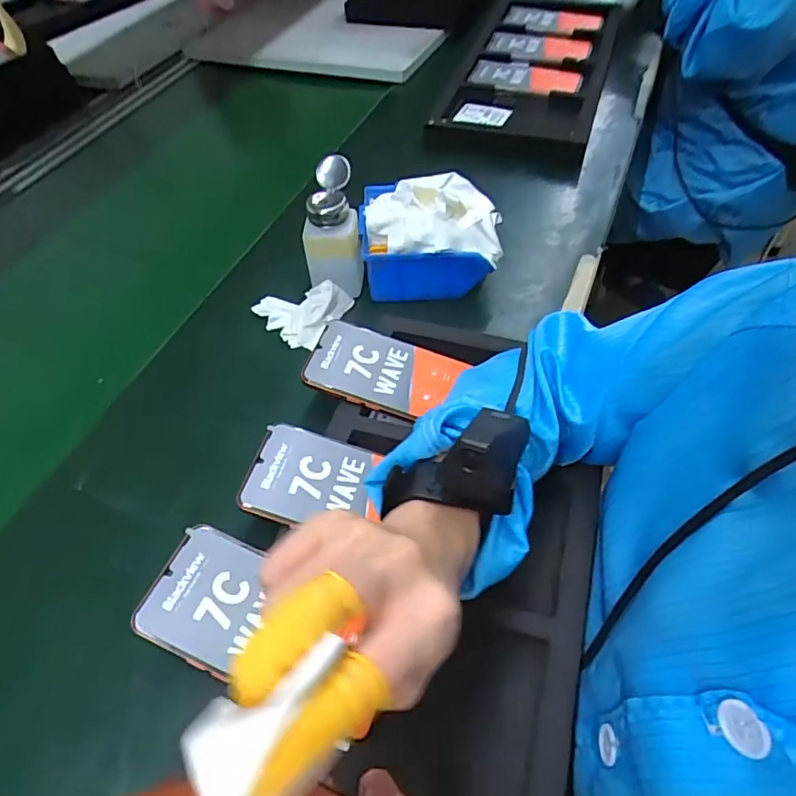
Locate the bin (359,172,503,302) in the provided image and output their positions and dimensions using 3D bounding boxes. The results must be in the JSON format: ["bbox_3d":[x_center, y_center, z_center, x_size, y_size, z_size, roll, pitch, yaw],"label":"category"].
[{"bbox_3d":[0.035,-0.177,0.578,0.142,0.091,0.118,-3,53,4],"label":"bin"}]

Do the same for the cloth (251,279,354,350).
[{"bbox_3d":[-0.102,-0.096,0.572,0.099,0.029,0.081,30,61,25],"label":"cloth"}]

